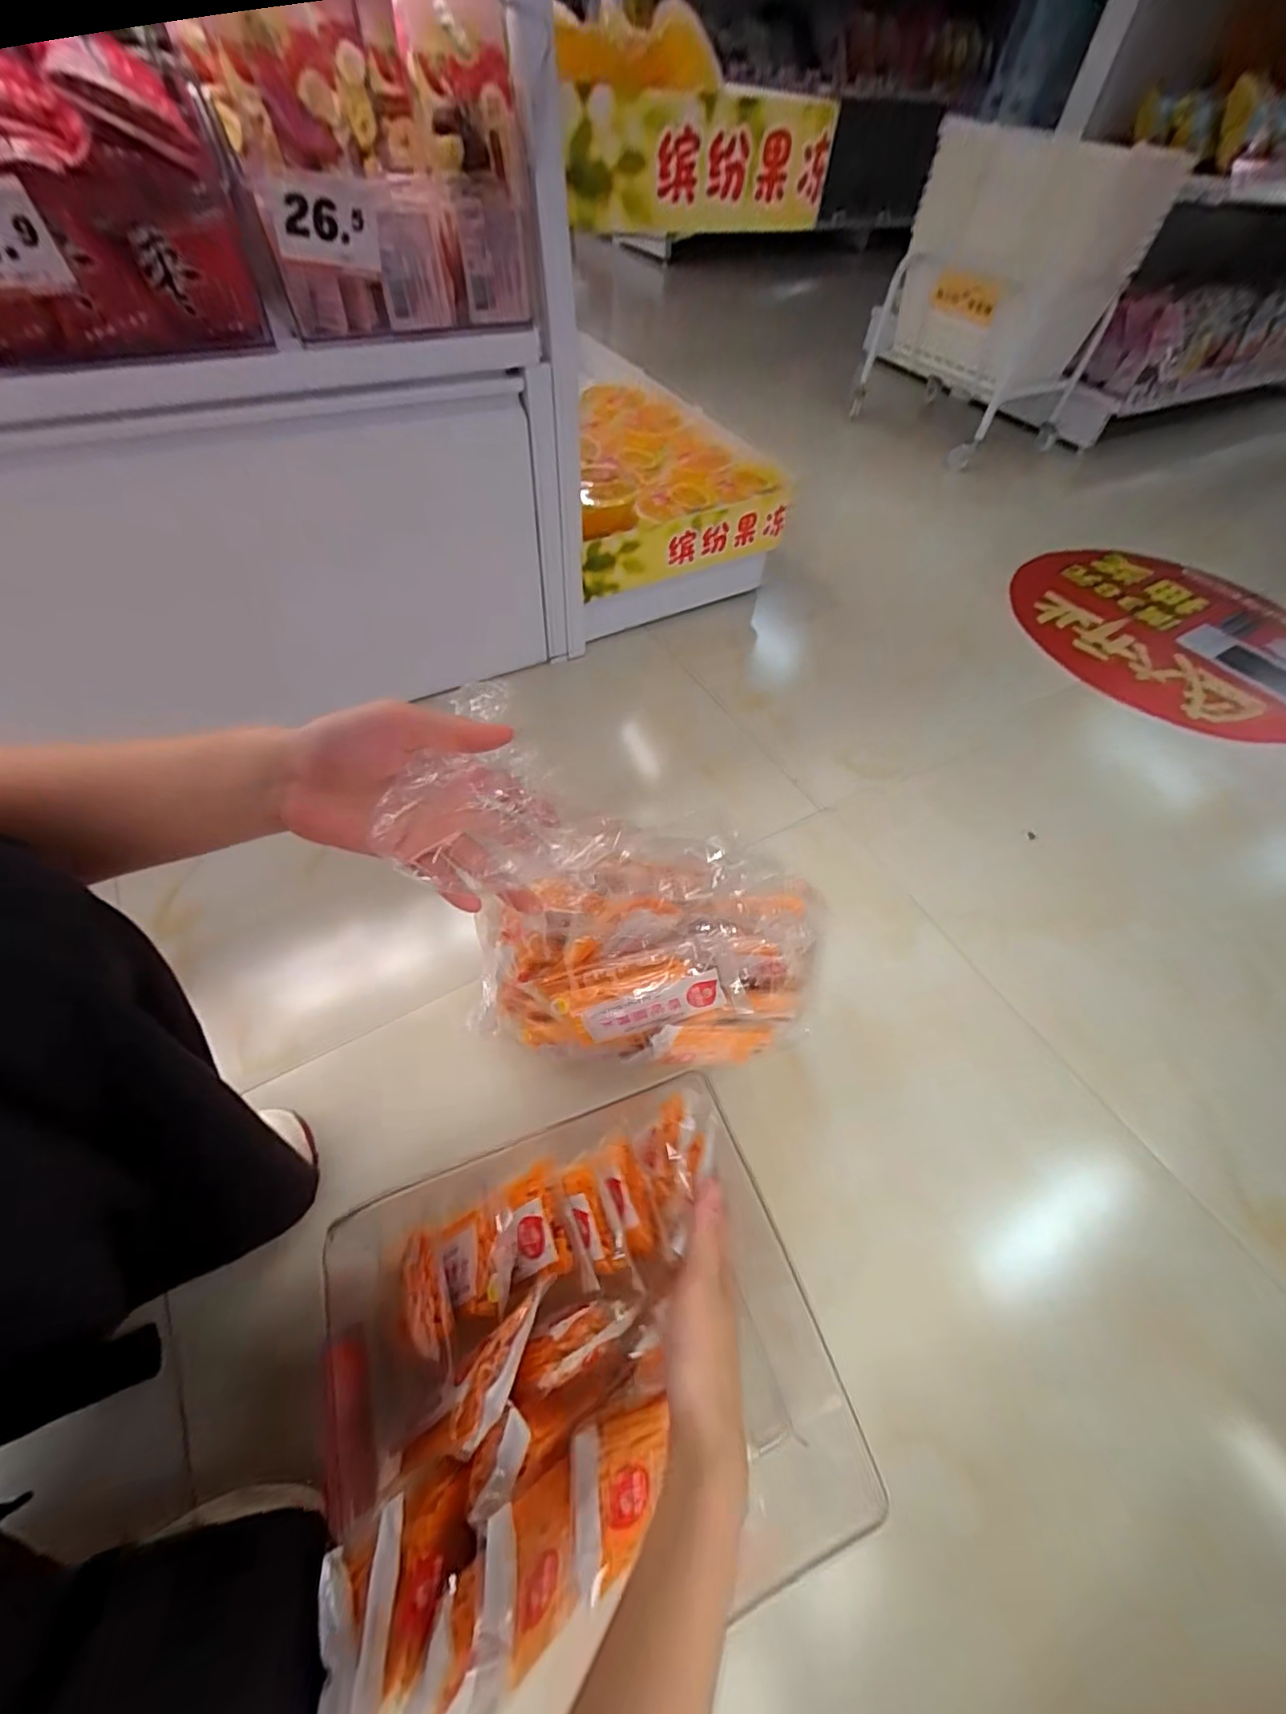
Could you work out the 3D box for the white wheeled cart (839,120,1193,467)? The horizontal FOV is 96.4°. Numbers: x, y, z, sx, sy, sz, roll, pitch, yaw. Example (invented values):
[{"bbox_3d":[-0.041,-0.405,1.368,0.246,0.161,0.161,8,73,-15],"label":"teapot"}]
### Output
[{"bbox_3d":[0.780,-1.220,1.259,0.361,0.440,0.377,-26,62,-21],"label":"white wheeled cart"}]

